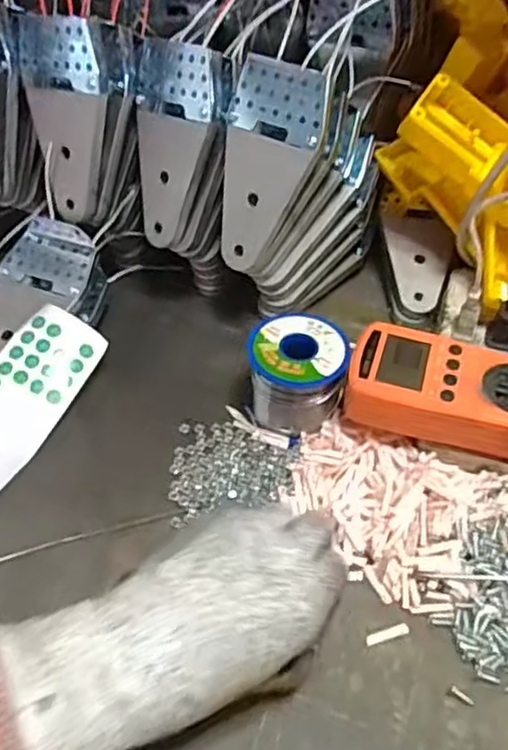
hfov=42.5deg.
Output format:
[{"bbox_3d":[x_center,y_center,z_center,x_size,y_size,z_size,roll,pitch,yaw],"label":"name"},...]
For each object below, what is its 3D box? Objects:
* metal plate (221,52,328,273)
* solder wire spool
[{"bbox_3d":[0.008,-0.138,0.443,0.065,0.134,0.012,20,24,15],"label":"metal plate"},{"bbox_3d":[0.028,0.002,0.443,0.060,0.060,0.064,1,48,-1],"label":"solder wire spool"}]

